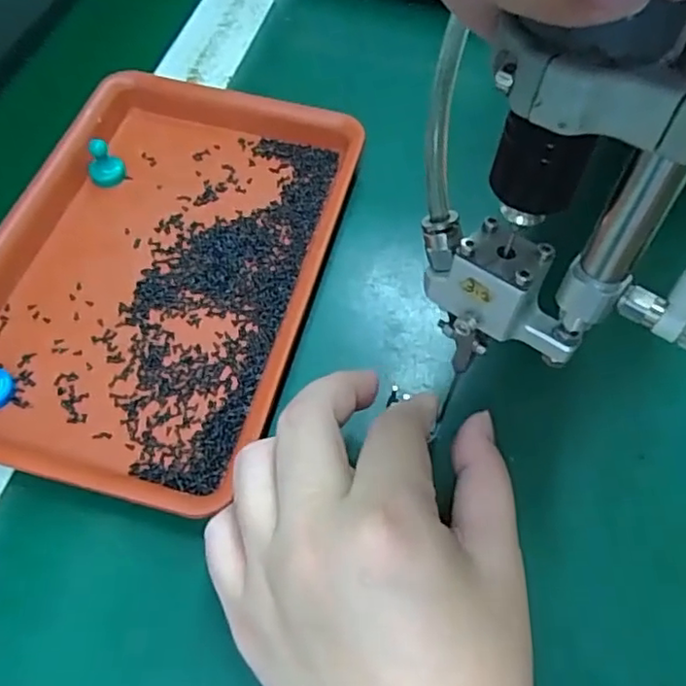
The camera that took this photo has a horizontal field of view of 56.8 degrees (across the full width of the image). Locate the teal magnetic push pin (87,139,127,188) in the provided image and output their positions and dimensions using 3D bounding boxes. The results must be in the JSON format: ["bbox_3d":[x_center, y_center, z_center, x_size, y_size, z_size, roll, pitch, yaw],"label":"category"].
[{"bbox_3d":[-0.130,-0.099,0.344,0.019,0.023,0.017,-22,63,-14],"label":"teal magnetic push pin"}]

